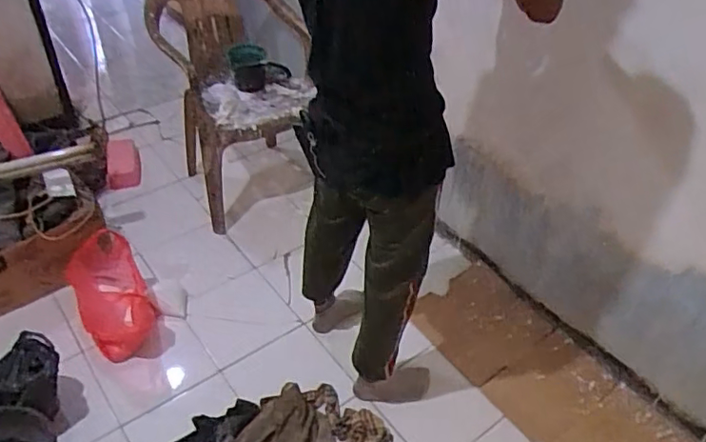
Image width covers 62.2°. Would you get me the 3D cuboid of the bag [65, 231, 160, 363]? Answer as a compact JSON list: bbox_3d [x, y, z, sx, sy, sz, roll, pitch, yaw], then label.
[{"bbox_3d":[-0.712,0.227,1.741,0.196,0.210,0.337,-21,47,-26],"label":"bag"}]

